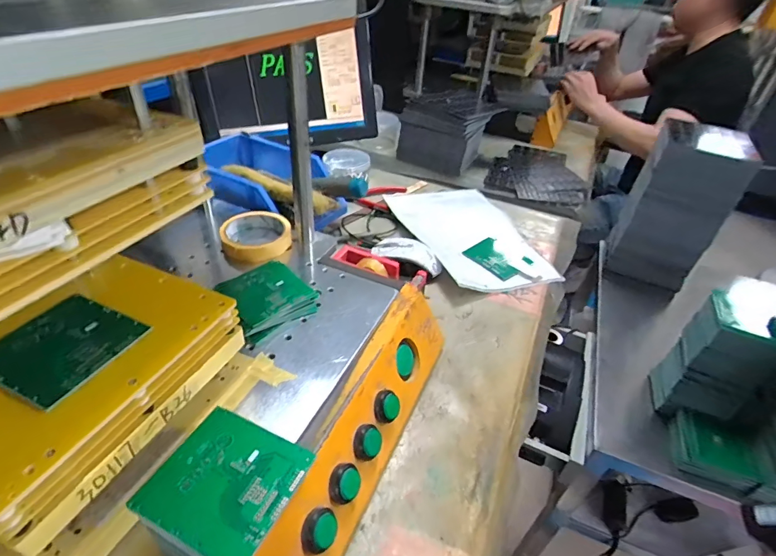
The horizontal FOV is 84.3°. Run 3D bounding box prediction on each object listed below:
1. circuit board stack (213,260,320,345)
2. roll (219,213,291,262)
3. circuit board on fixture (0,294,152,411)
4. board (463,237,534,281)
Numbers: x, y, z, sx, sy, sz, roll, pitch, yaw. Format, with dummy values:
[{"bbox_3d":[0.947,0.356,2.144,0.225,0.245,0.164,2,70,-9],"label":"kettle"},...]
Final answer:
[{"bbox_3d":[-0.138,0.021,0.488,0.093,0.020,0.091,-29,50,-36],"label":"circuit board stack"},{"bbox_3d":[-0.178,-0.059,0.583,0.091,0.025,0.091,4,39,-3],"label":"roll"},{"bbox_3d":[-0.234,0.047,0.309,0.081,0.004,0.081,19,40,15],"label":"circuit board on fixture"},{"bbox_3d":[0.190,-0.037,0.734,0.086,0.008,0.090,-27,49,-34],"label":"board"}]

